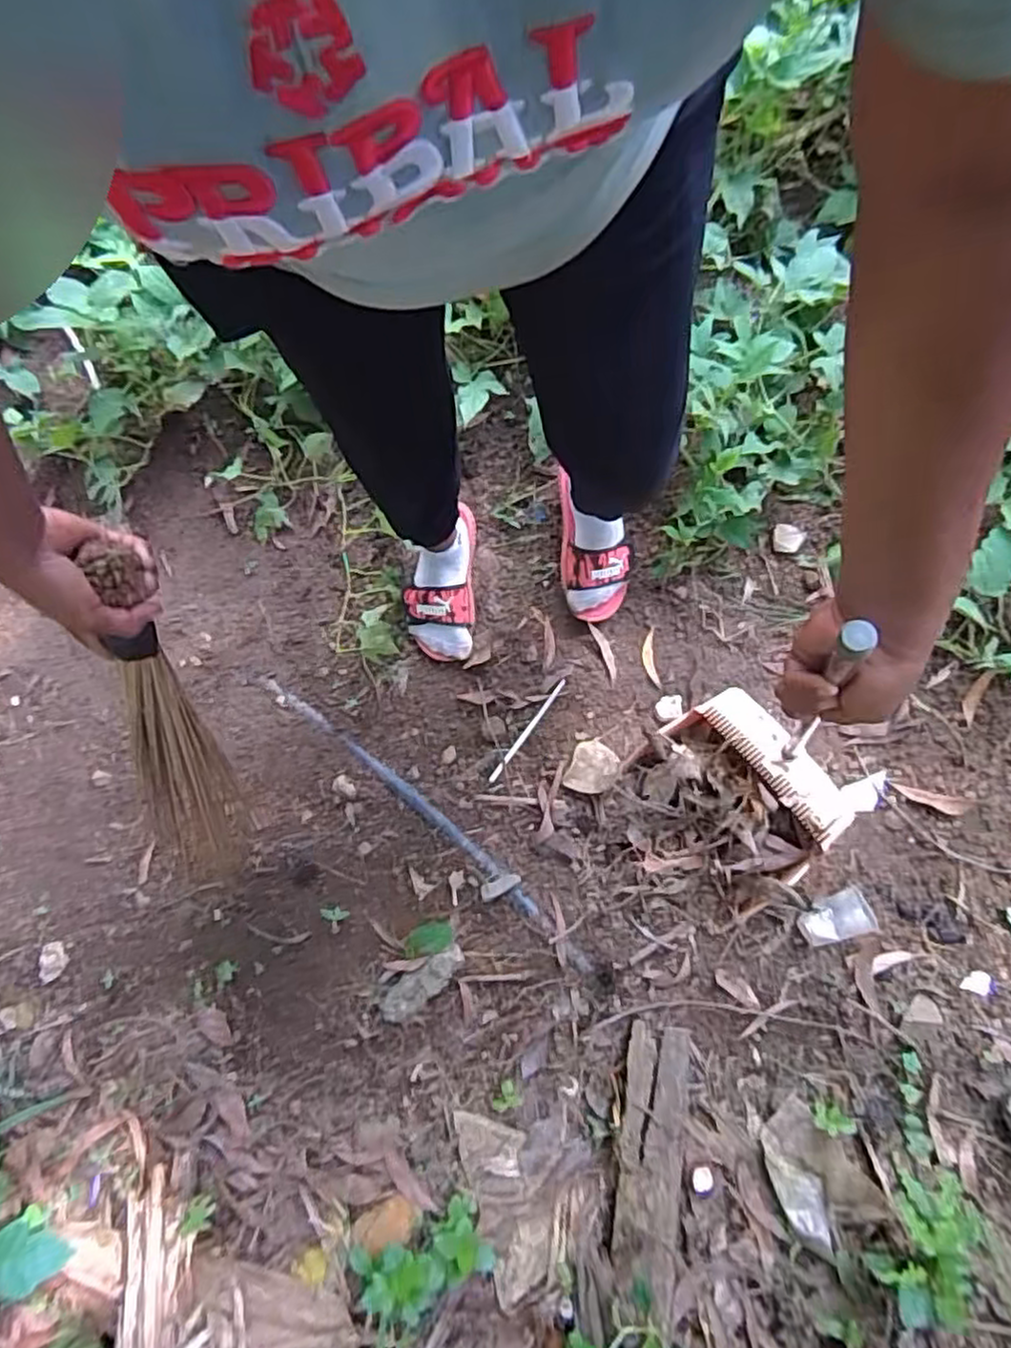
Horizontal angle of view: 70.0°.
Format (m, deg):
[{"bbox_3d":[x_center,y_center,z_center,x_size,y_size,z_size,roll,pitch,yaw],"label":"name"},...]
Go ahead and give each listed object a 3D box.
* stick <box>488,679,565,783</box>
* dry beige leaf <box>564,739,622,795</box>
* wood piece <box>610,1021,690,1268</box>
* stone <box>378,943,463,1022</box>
[{"bbox_3d":[0.036,0.091,1.157,0.013,0.006,0.197,36,81,7],"label":"stick"},{"bbox_3d":[0.137,0.146,1.116,0.080,0.011,0.079,15,82,33],"label":"dry beige leaf"},{"bbox_3d":[0.200,0.639,0.983,0.088,0.041,0.297,7,79,1],"label":"wood piece"},{"bbox_3d":[-0.122,0.456,1.069,0.140,0.038,0.063,-34,81,-6],"label":"stone"}]

